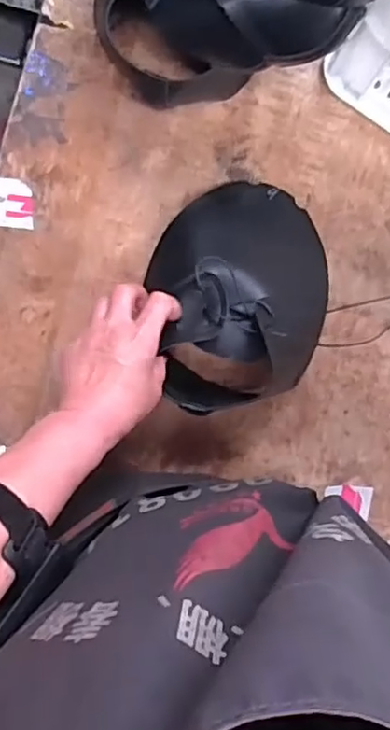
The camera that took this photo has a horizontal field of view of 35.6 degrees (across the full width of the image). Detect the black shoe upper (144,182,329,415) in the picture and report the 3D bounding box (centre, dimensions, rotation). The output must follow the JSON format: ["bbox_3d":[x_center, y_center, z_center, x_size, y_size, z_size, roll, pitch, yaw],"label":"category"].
[{"bbox_3d":[0.049,-0.074,0.577,0.177,0.083,0.211,-13,88,-7],"label":"black shoe upper"}]

